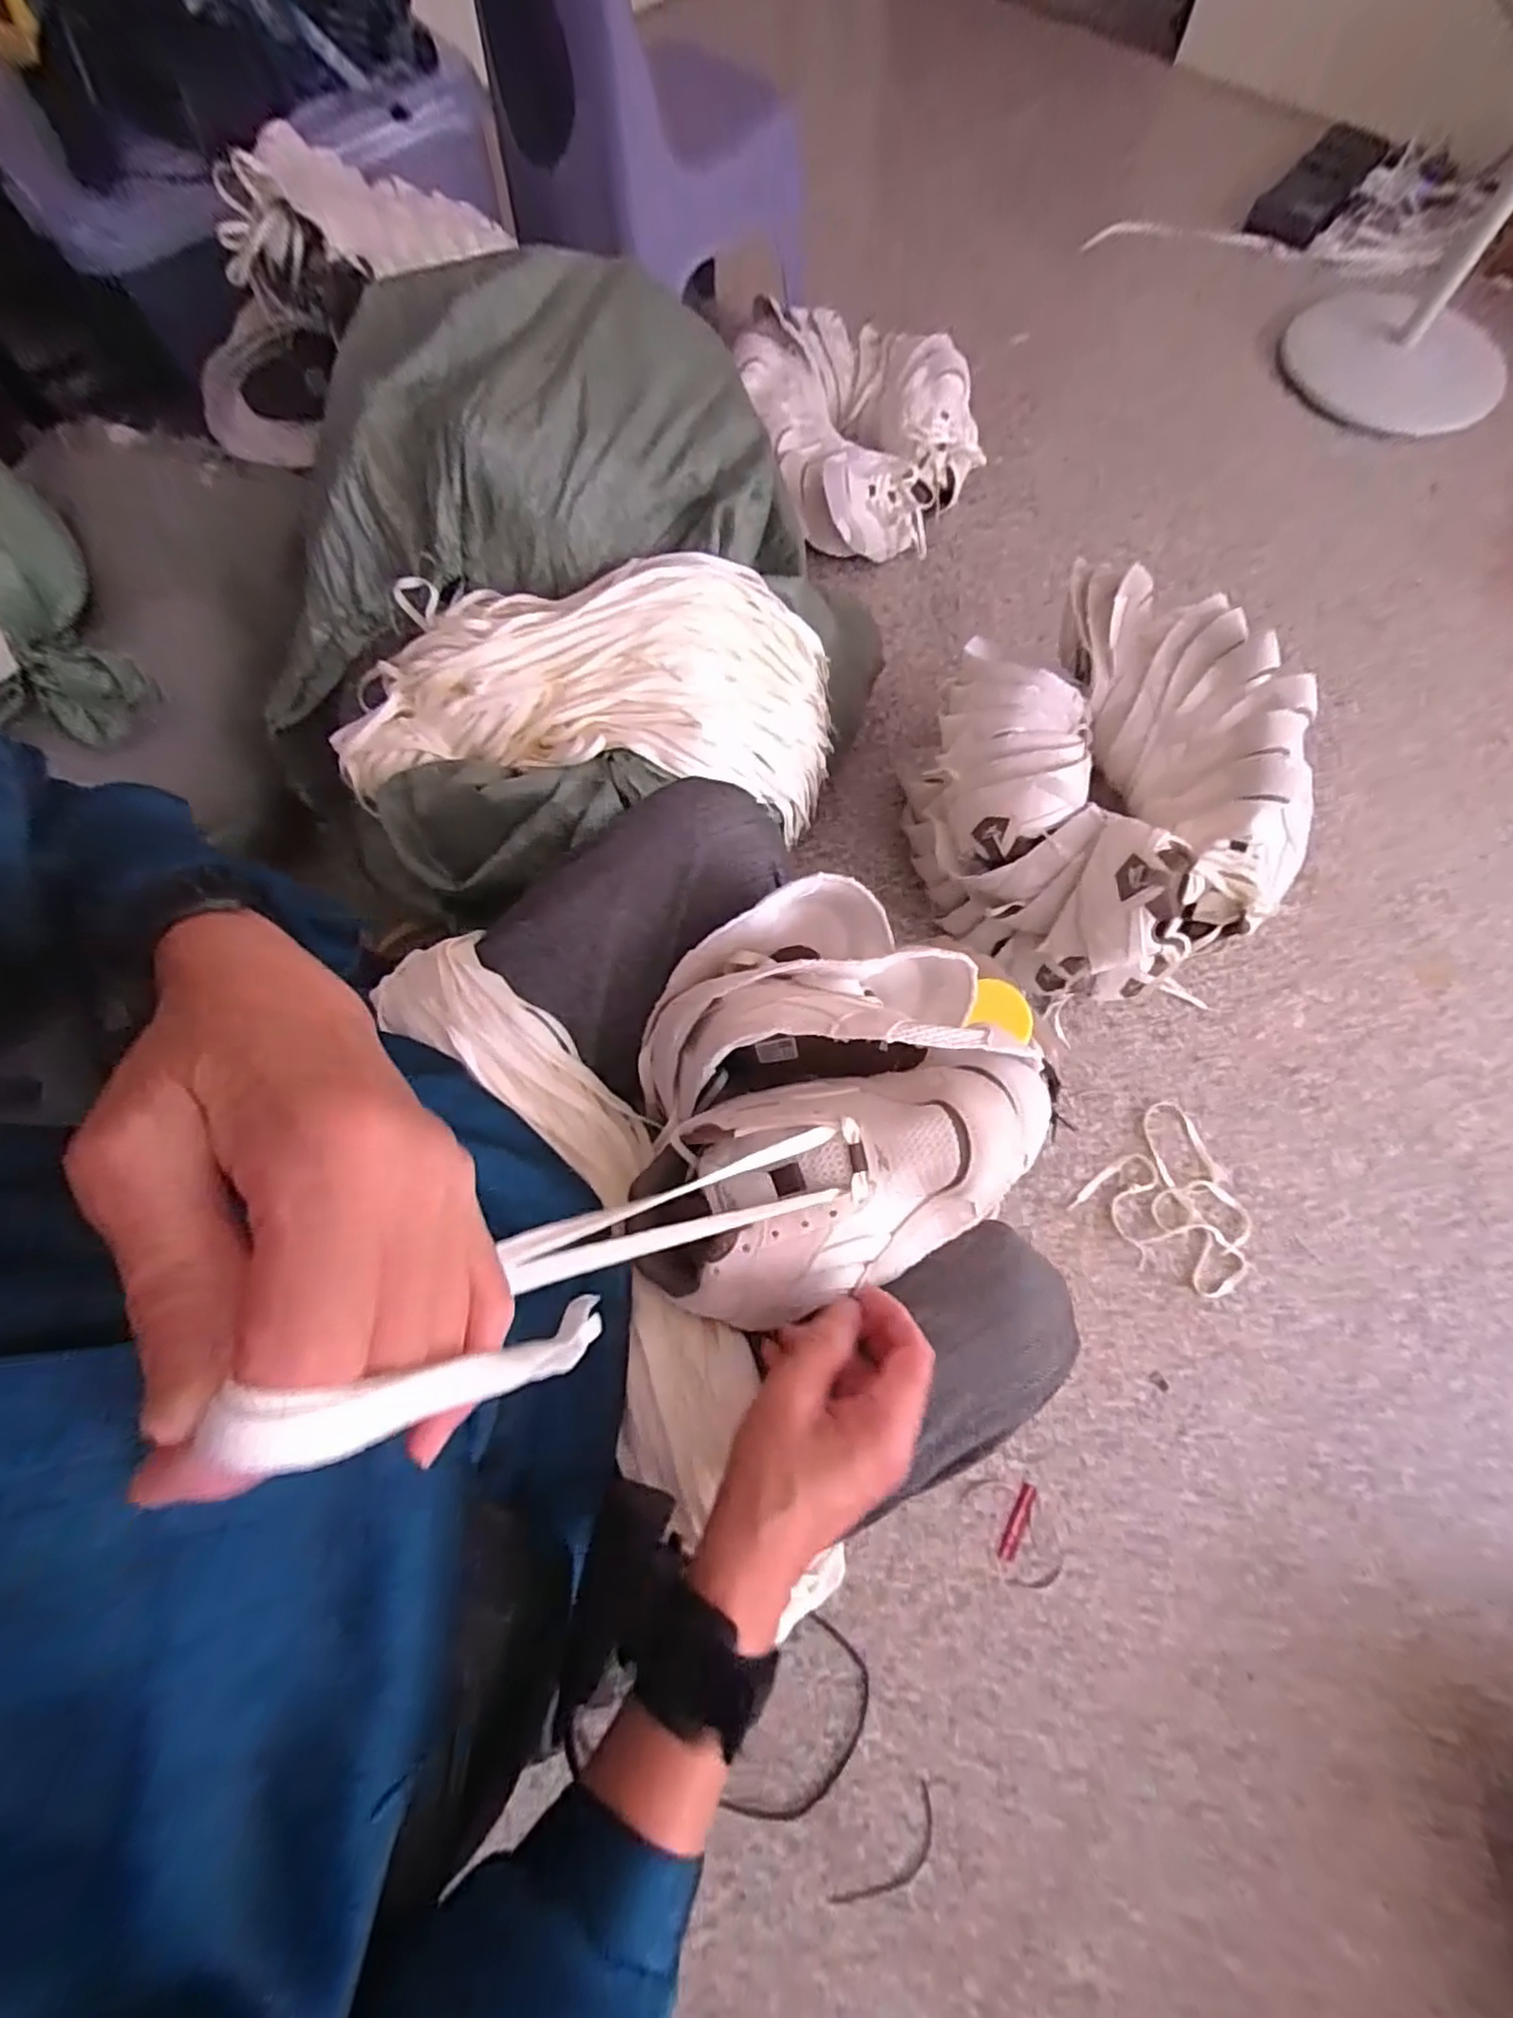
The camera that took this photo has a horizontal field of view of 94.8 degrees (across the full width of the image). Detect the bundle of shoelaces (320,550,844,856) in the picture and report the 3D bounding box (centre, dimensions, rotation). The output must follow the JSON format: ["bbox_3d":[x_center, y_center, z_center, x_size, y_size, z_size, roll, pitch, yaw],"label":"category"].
[{"bbox_3d":[-0.146,-0.305,0.696,0.498,0.161,0.215,-7,70,-14],"label":"bundle of shoelaces"}]

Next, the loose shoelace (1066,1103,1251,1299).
[{"bbox_3d":[0.506,0.230,0.822,0.187,0.010,0.186,-44,75,-12],"label":"loose shoelace"}]

